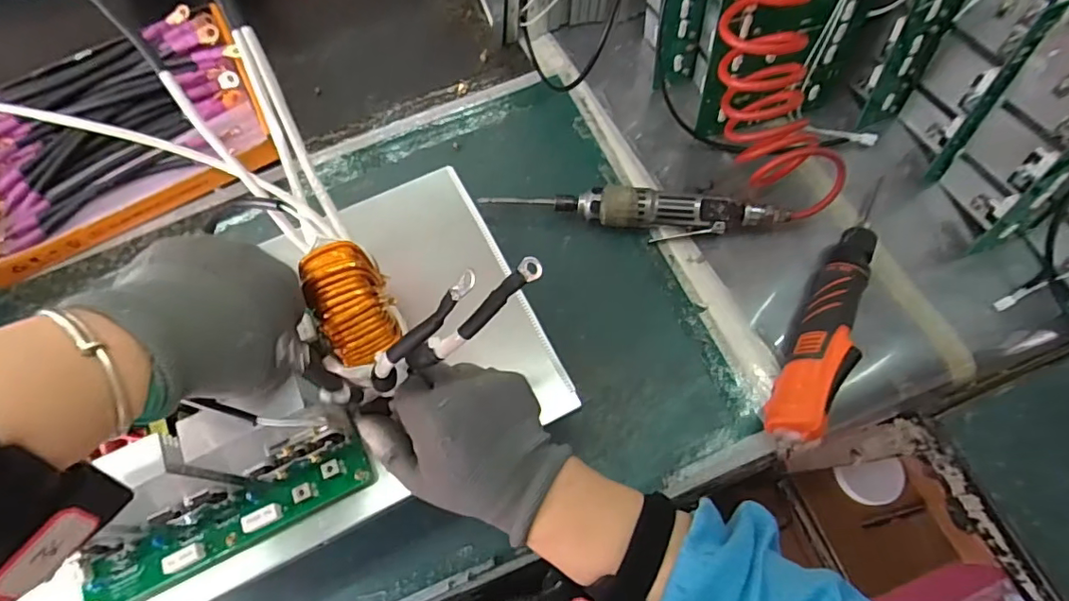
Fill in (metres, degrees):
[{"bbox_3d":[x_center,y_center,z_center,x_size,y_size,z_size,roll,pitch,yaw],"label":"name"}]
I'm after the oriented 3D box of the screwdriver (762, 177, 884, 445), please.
[{"bbox_3d":[0.283,0.009,0.508,0.046,0.052,0.271,26,73,12],"label":"screwdriver"}]

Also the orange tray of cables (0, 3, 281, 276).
[{"bbox_3d":[-0.508,-0.197,0.642,0.356,0.053,0.265,-25,69,-8],"label":"orange tray of cables"}]

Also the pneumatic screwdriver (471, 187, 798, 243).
[{"bbox_3d":[0.102,-0.091,0.571,0.302,0.049,0.033,7,68,5],"label":"pneumatic screwdriver"}]

